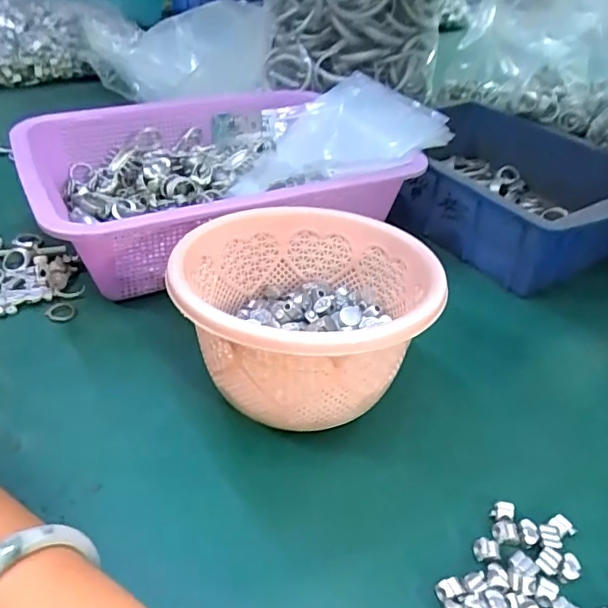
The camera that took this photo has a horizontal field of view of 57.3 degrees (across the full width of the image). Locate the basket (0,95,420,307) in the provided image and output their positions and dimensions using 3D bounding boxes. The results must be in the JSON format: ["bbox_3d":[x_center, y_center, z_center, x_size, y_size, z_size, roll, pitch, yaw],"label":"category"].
[{"bbox_3d":[-0.080,-0.103,0.485,0.300,0.084,0.243,-21,43,-29],"label":"basket"}]

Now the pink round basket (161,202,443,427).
[{"bbox_3d":[0.000,0.012,0.331,0.139,0.095,0.143,2,38,-2],"label":"pink round basket"}]

